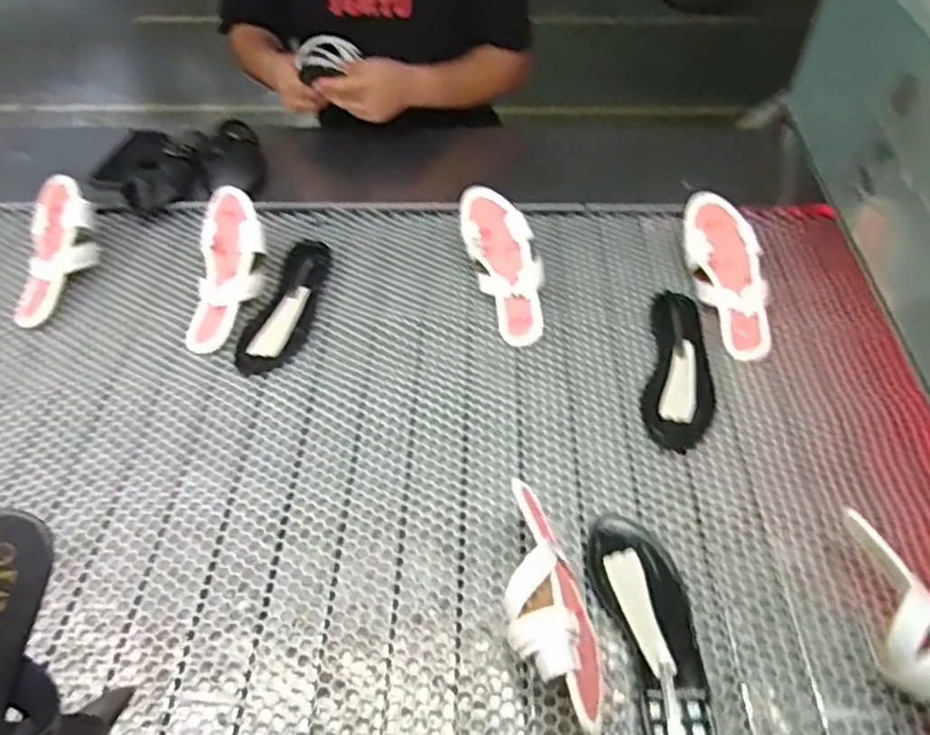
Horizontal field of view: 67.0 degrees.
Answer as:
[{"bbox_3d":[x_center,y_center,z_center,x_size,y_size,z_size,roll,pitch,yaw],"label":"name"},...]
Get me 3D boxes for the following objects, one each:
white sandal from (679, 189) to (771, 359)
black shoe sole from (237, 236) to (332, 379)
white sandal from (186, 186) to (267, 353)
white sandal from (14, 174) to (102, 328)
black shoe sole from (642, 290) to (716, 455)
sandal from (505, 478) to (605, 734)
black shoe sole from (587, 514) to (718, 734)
[{"bbox_3d":[0.369,-0.126,0.985,0.089,0.051,0.251,-9,73,-8],"label":"white sandal"},{"bbox_3d":[-0.244,-0.092,1.001,0.079,0.019,0.263,10,49,9],"label":"black shoe sole"},{"bbox_3d":[-0.332,-0.137,0.990,0.088,0.033,0.245,3,74,4],"label":"white sandal"},{"bbox_3d":[-0.602,-0.169,1.030,0.104,0.046,0.241,0,71,1],"label":"white sandal"},{"bbox_3d":[0.284,-0.010,0.915,0.084,0.030,0.261,10,49,9],"label":"black shoe sole"},{"bbox_3d":[0.083,0.223,0.677,0.085,0.083,0.231,-2,48,-1],"label":"sandal"},{"bbox_3d":[0.187,0.257,0.690,0.084,0.019,0.248,-9,49,-7],"label":"black shoe sole"}]

